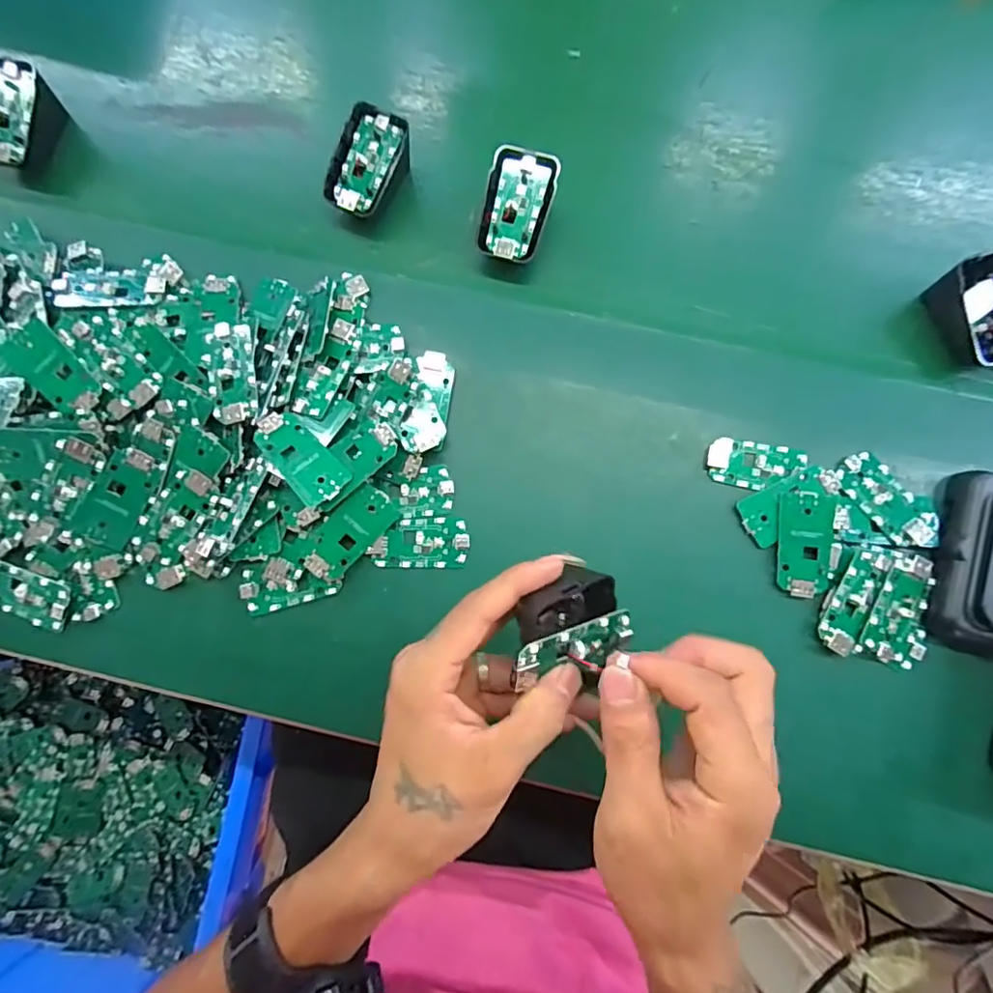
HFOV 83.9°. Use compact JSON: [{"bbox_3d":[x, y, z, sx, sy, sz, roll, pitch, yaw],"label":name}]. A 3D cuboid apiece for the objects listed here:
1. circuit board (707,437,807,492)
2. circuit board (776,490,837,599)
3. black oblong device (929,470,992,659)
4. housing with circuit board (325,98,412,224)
[{"bbox_3d":[0.166,-0.020,0.355,0.060,0.007,0.031,9,79,2],"label":"circuit board"},{"bbox_3d":[0.191,0.029,0.343,0.033,0.004,0.063,9,87,7],"label":"circuit board"},{"bbox_3d":[0.296,0.040,0.334,0.048,0.030,0.106,17,79,4],"label":"black oblong device"},{"bbox_3d":[-0.089,-0.229,0.389,0.048,0.038,0.067,28,80,6],"label":"housing with circuit board"}]

